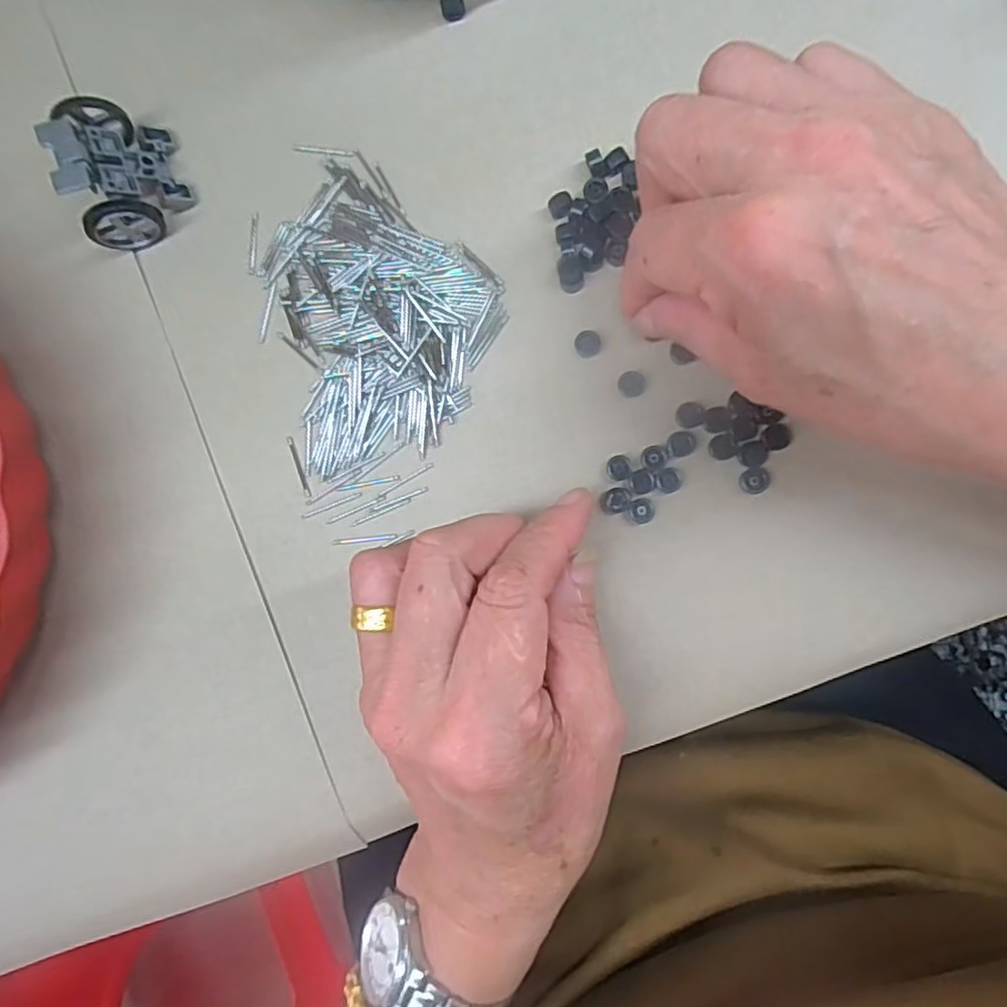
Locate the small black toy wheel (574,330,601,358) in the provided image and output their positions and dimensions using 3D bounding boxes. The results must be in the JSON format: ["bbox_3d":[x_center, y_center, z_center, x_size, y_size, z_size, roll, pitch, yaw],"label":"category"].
[{"bbox_3d":[0.031,-0.058,0.238,0.009,0.004,0.009,0,88,8],"label":"small black toy wheel"}]

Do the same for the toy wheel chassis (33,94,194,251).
[{"bbox_3d":[-0.148,-0.130,0.250,0.034,0.033,0.050,-21,86,7],"label":"toy wheel chassis"}]

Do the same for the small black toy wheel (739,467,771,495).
[{"bbox_3d":[0.088,-0.008,0.228,0.011,0.004,0.009,-14,86,7],"label":"small black toy wheel"}]

